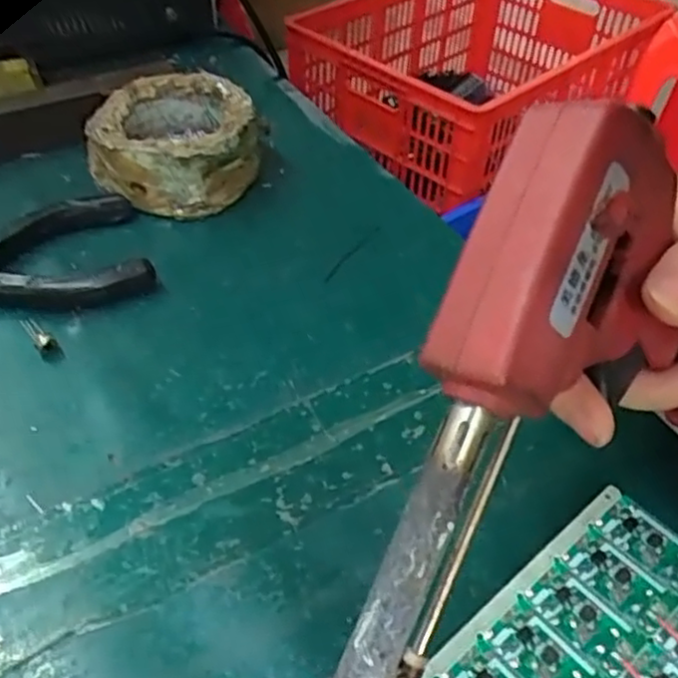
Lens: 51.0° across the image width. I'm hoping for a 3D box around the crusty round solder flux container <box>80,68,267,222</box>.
[{"bbox_3d":[-0.084,-0.103,0.374,0.082,0.048,0.072,1,46,-1],"label":"crusty round solder flux container"}]

